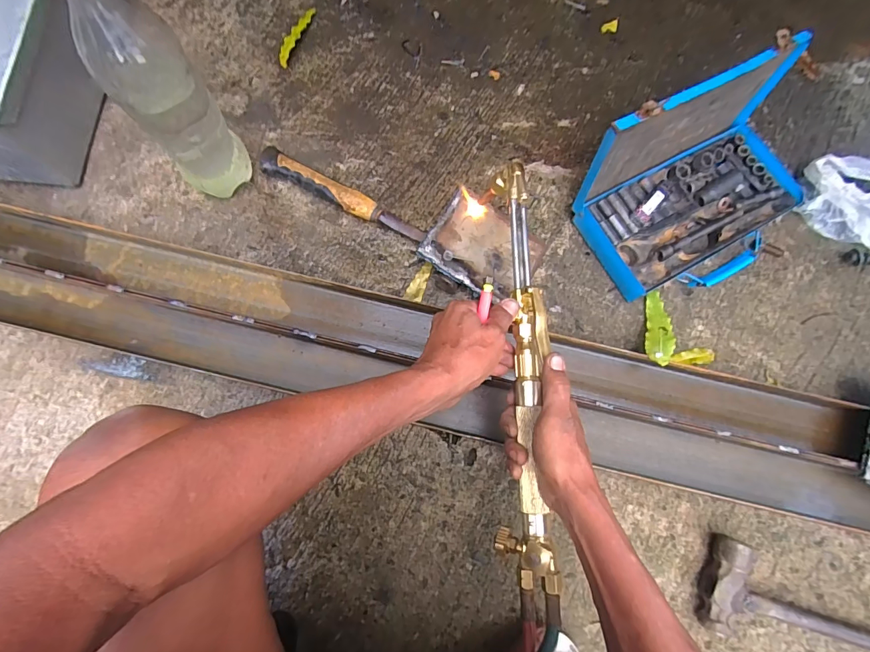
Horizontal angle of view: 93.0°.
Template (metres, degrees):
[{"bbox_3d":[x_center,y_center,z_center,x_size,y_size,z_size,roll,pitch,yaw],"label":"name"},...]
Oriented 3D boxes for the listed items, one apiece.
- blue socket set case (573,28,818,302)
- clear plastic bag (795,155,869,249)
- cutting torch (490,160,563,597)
[{"bbox_3d":[0.365,-0.178,0.525,0.300,0.168,0.204,-29,78,-8],"label":"blue socket set case"},{"bbox_3d":[0.655,-0.187,0.609,0.200,0.061,0.156,-13,76,-5],"label":"clear plastic bag"},{"bbox_3d":[0.093,0.038,0.420,0.046,0.044,0.438,1,77,-1],"label":"cutting torch"}]

